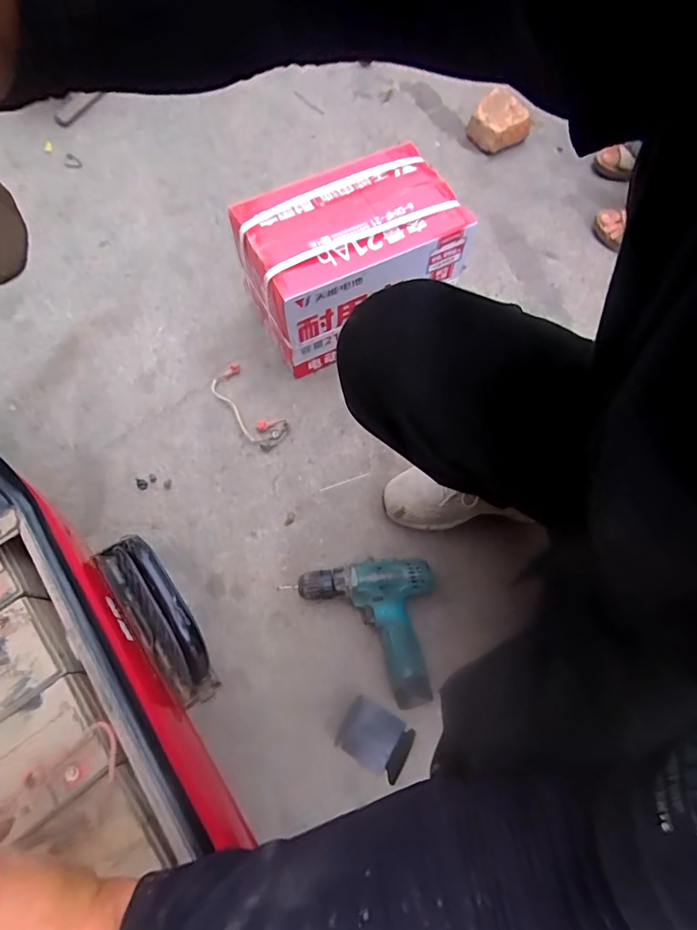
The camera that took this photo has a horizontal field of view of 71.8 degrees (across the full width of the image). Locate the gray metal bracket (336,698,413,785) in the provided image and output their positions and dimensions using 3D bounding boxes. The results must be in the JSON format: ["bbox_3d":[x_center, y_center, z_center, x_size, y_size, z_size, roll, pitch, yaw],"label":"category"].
[{"bbox_3d":[0.035,0.356,0.628,0.089,0.023,0.067,29,70,11],"label":"gray metal bracket"}]

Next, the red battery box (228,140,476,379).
[{"bbox_3d":[0.000,-0.321,0.789,0.310,0.222,0.181,-24,67,-12],"label":"red battery box"}]

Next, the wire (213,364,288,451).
[{"bbox_3d":[-0.166,-0.096,0.799,0.064,0.019,0.164,-37,73,-15],"label":"wire"}]

